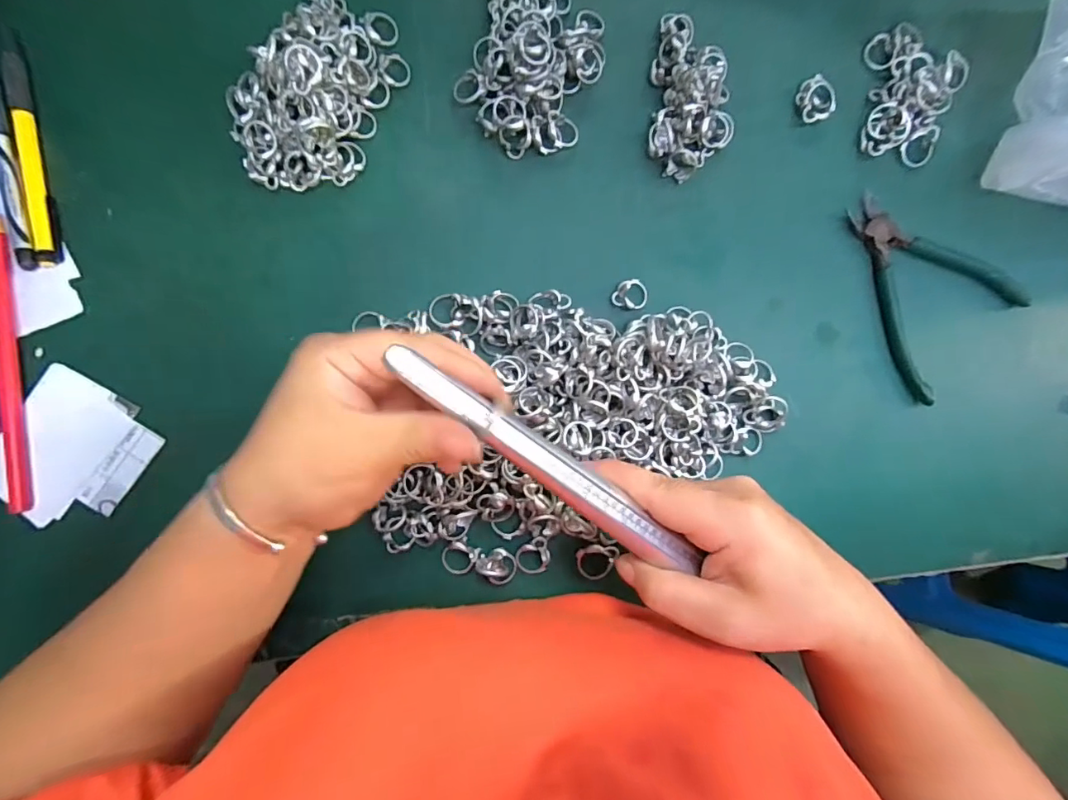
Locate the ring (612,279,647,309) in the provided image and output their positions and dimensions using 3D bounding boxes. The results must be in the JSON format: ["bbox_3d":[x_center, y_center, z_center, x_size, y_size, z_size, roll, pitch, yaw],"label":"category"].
[{"bbox_3d":[0.065,-0.071,0.331,0.024,0.008,0.020,0,88,-8],"label":"ring"}]

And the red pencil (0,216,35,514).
[{"bbox_3d":[-0.300,-0.020,0.280,0.009,0.009,0.166,-5,88,-8],"label":"red pencil"}]

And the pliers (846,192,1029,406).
[{"bbox_3d":[0.299,-0.085,0.359,0.111,0.011,0.150,-19,90,-8],"label":"pliers"}]

